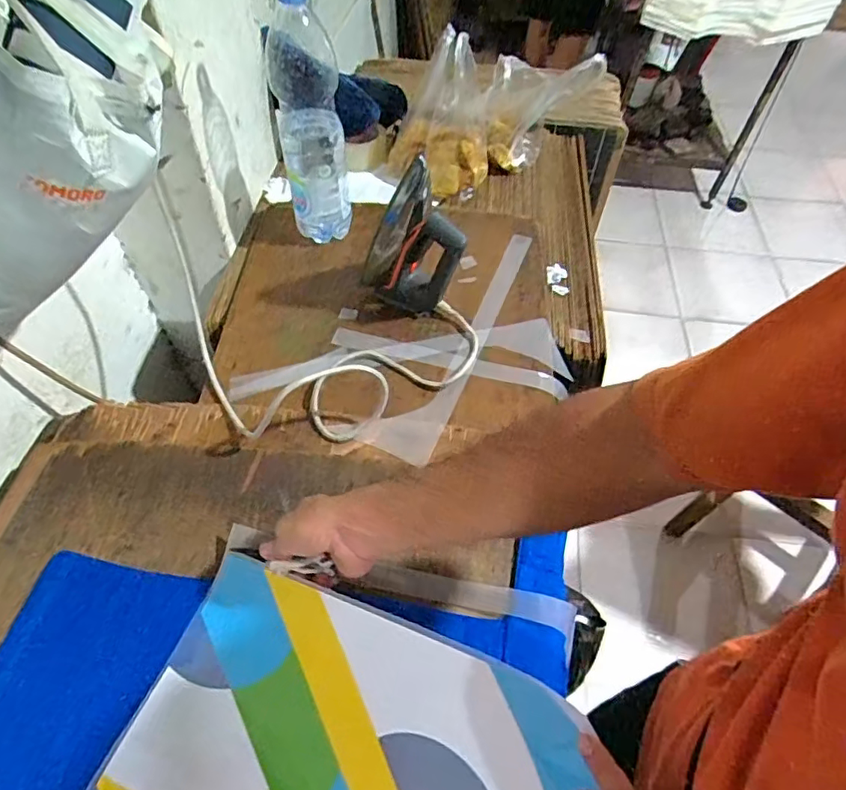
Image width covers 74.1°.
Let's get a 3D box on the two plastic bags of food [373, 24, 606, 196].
[{"bbox_3d":[0.120,-0.499,0.972,0.329,0.182,0.311,12,54,6],"label":"two plastic bags of food"}]

